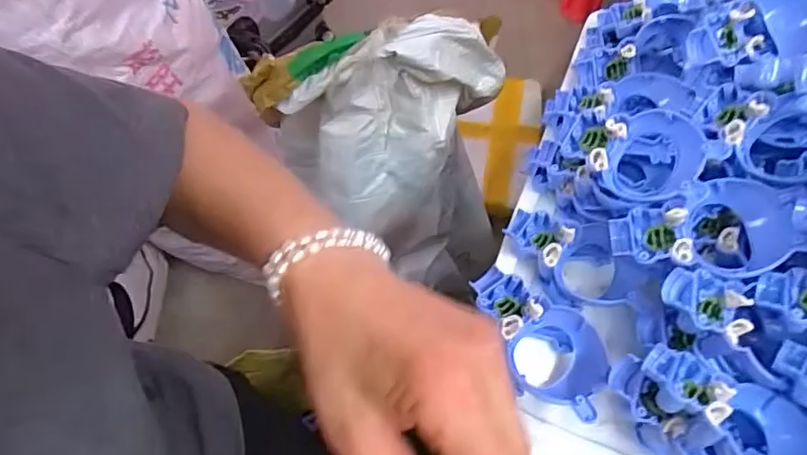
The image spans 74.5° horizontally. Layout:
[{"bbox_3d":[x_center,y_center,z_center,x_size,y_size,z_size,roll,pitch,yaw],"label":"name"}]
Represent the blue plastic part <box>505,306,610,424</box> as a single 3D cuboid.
[{"bbox_3d":[0.094,0.081,0.326,0.057,0.035,0.061,27,62,15],"label":"blue plastic part"}]

